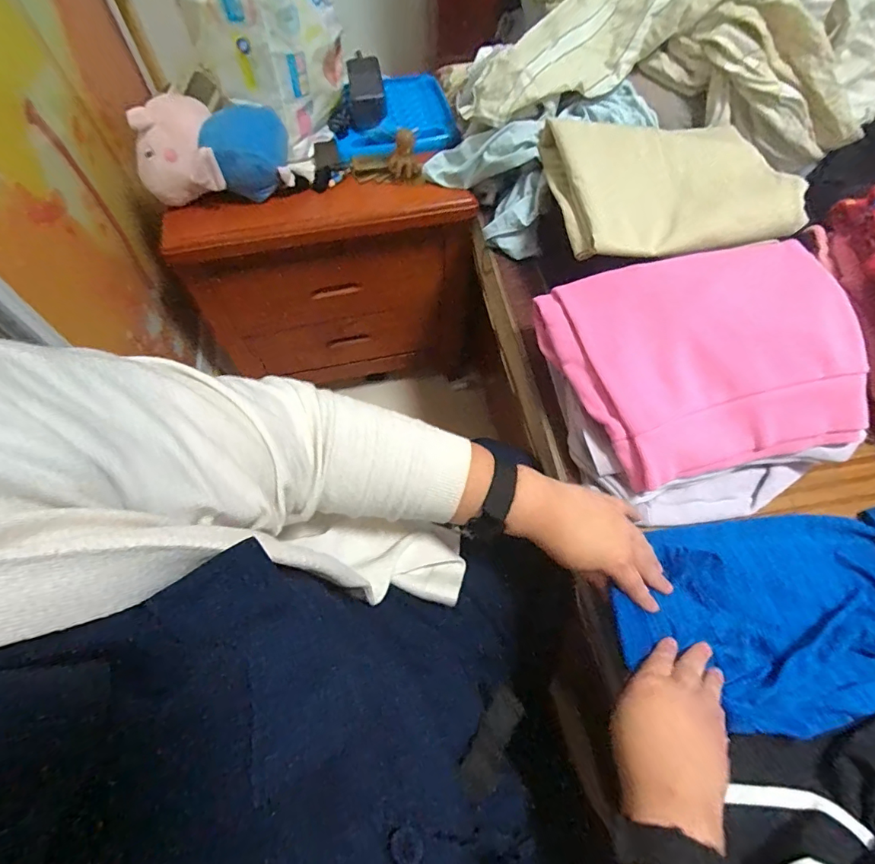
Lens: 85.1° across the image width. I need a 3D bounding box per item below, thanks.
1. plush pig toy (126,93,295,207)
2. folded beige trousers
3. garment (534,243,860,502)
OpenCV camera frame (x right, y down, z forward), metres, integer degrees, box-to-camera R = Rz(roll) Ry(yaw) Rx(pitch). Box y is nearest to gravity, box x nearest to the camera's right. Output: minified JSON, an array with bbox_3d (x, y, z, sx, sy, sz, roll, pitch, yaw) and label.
[{"bbox_3d":[-0.320,-0.413,0.692,0.222,0.113,0.110,2,62,2],"label":"plush pig toy"},{"bbox_3d":[0.282,-0.316,0.597,0.264,0.042,0.230,-9,62,-5],"label":"folded beige trousers"},{"bbox_3d":[0.275,-0.086,0.501,0.279,0.094,0.234,-11,62,-6],"label":"garment"}]

